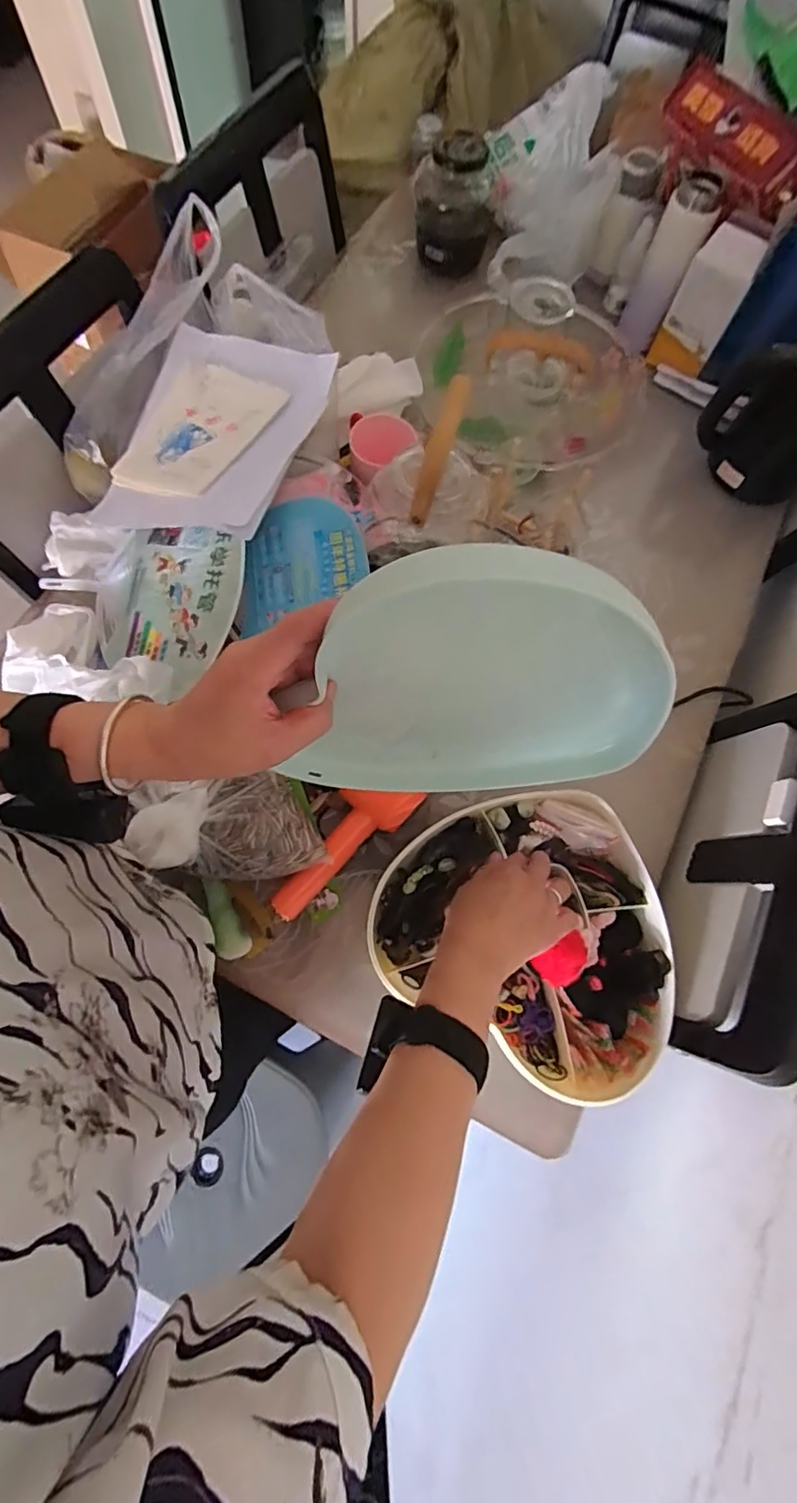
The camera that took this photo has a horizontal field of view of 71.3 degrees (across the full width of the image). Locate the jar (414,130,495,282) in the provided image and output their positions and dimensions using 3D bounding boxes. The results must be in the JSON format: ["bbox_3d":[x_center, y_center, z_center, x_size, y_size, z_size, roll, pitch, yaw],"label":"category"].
[{"bbox_3d":[0.086,-0.847,0.859,0.117,0.155,0.115,-2,71,-2],"label":"jar"}]

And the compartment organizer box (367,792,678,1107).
[{"bbox_3d":[0.135,0.162,0.537,0.283,0.062,0.246,30,72,9],"label":"compartment organizer box"}]

